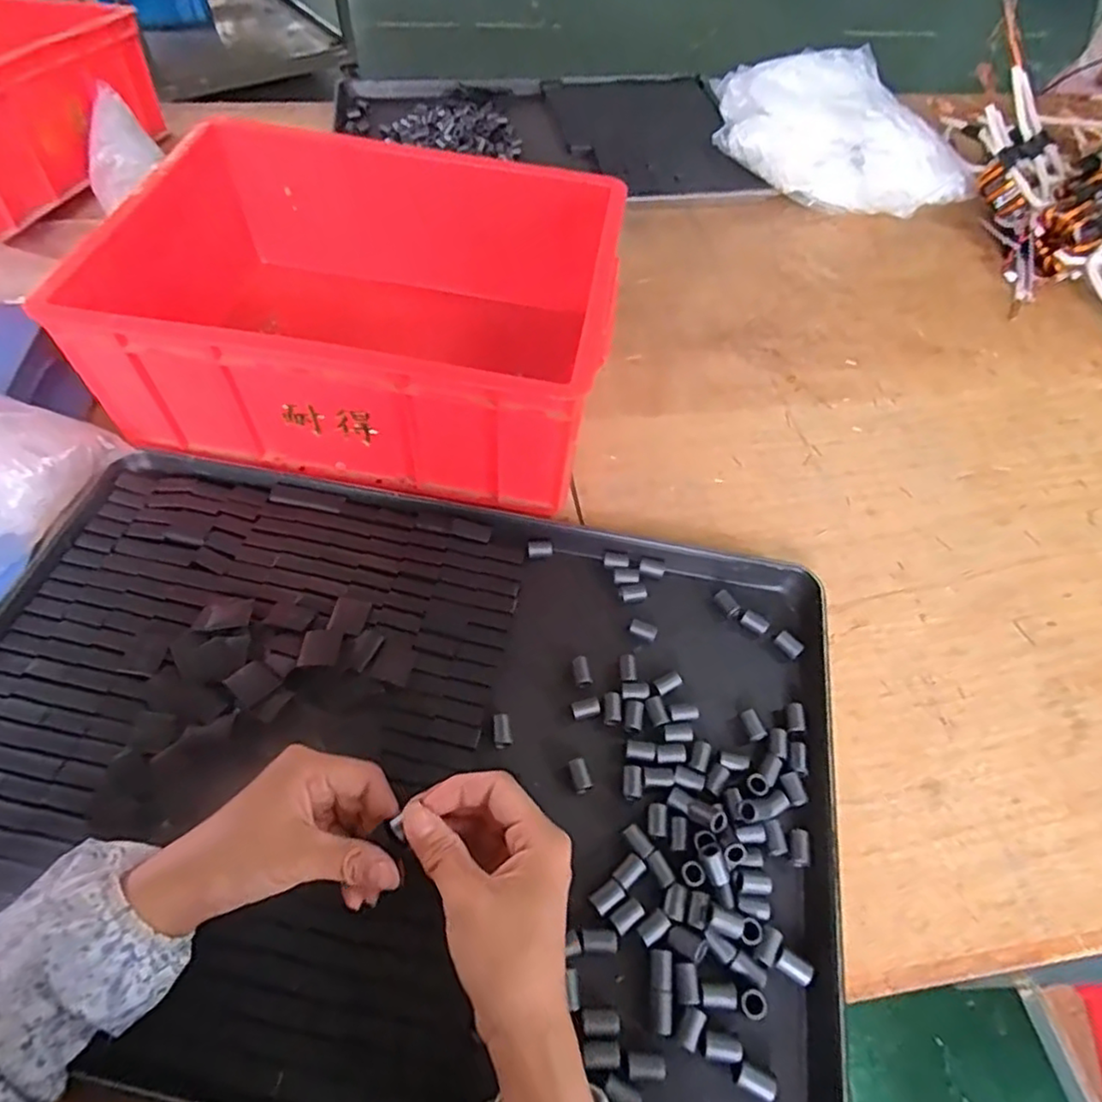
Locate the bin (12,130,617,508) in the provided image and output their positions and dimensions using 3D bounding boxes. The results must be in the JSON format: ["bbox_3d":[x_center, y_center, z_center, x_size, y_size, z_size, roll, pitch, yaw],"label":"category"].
[{"bbox_3d":[-0.161,-0.208,0.607,0.412,0.179,0.303,6,56,1],"label":"bin"}]

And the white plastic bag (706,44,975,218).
[{"bbox_3d":[0.412,-0.575,0.899,0.323,0.129,0.237,-1,55,-5],"label":"white plastic bag"}]

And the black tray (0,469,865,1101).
[{"bbox_3d":[-0.107,0.131,0.434,0.609,0.023,0.380,11,55,3],"label":"black tray"}]

